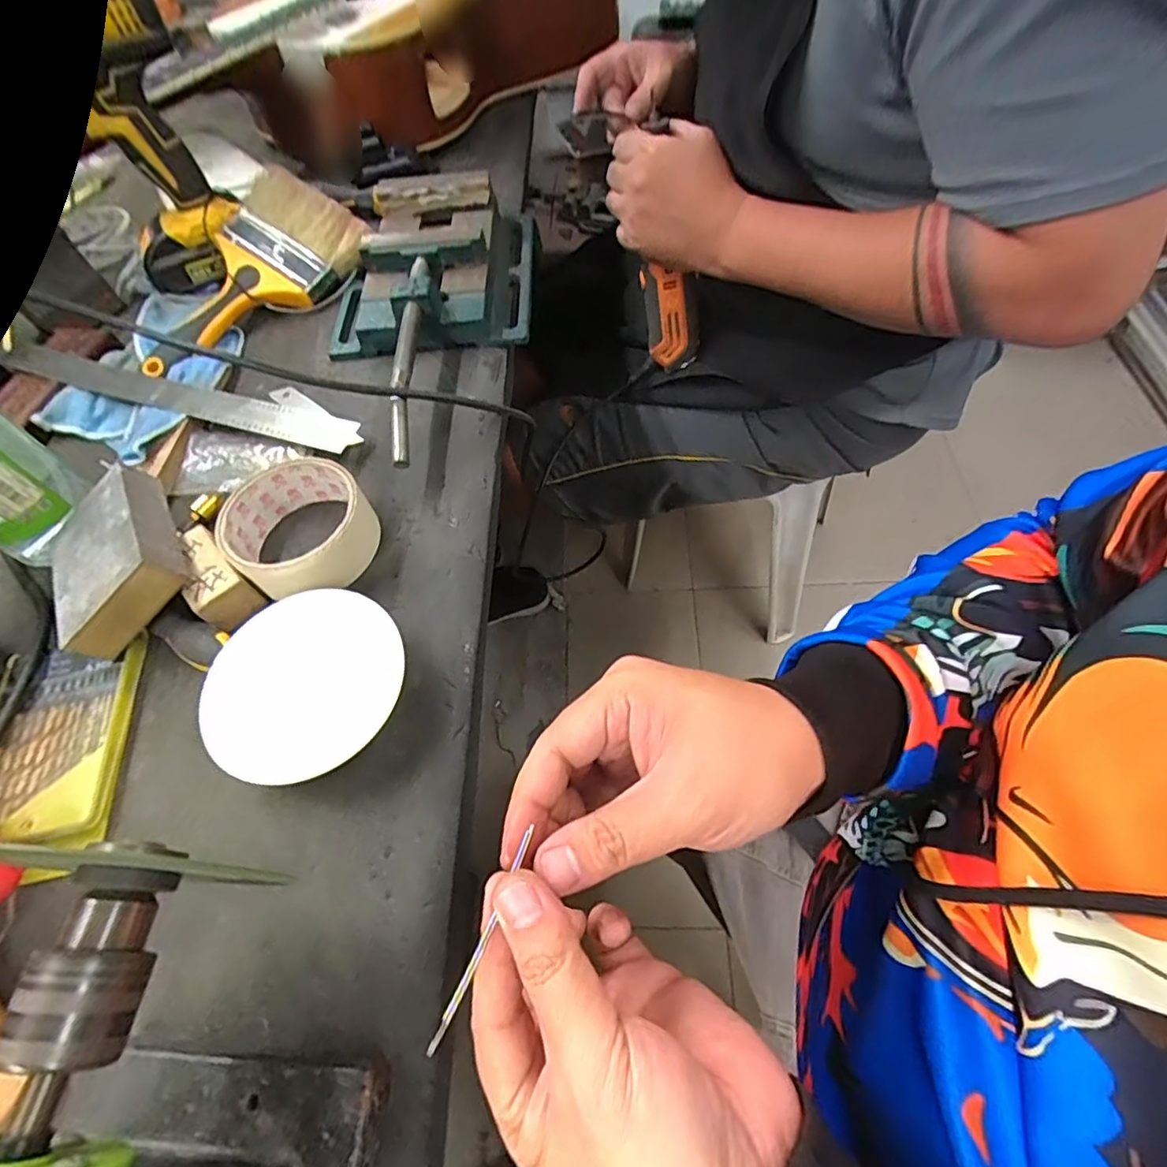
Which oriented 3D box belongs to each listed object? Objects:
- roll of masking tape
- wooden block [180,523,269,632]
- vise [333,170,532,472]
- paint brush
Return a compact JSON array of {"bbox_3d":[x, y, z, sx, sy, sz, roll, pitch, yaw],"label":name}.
[{"bbox_3d":[-0.173,-0.032,0.368,0.099,0.034,0.085,32,66,22],"label":"roll of masking tape"},{"bbox_3d":[-0.226,-0.003,0.357,0.063,0.024,0.031,40,68,23],"label":"wooden block"},{"bbox_3d":[-0.127,-0.218,0.469,0.163,0.054,0.316,-2,59,1],"label":"vise"},{"bbox_3d":[-0.296,-0.264,0.509,0.120,0.033,0.212,35,79,5],"label":"paint brush"}]

